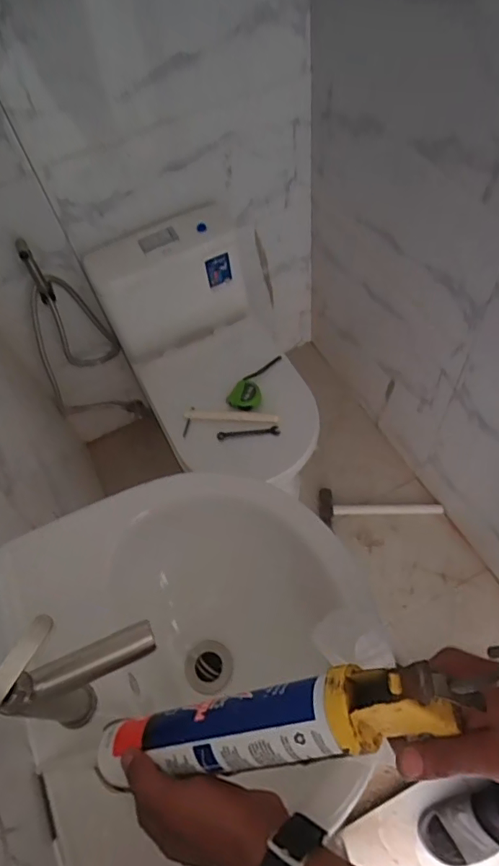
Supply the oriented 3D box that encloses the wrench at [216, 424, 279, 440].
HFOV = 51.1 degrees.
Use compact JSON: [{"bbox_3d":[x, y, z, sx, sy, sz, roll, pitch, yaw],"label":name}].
[{"bbox_3d":[-0.004,0.001,1.160,0.136,0.010,0.018,-7,57,-1],"label":"wrench"}]

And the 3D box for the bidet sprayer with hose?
[{"bbox_3d":[-0.469,-0.223,1.432,0.228,0.685,0.058,-24,59,-13],"label":"bidet sprayer with hose"}]

